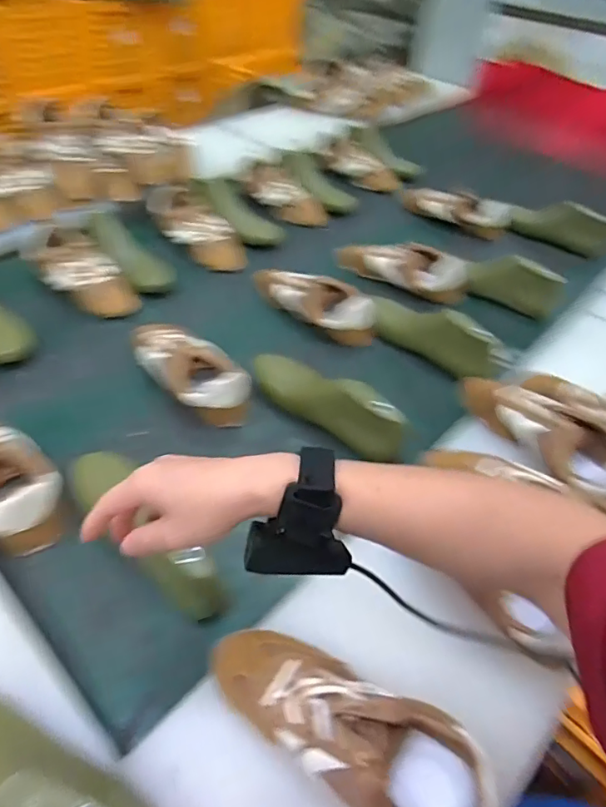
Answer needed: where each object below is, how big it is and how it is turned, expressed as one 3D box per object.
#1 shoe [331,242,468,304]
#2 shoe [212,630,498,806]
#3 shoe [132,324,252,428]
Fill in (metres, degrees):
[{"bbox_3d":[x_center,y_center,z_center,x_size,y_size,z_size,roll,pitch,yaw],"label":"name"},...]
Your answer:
[{"bbox_3d":[0.183,-0.257,0.980,0.249,0.067,0.075,13,47,7],"label":"shoe"},{"bbox_3d":[0.026,0.256,0.411,0.225,0.080,0.085,24,50,17],"label":"shoe"},{"bbox_3d":[-0.165,-0.056,0.754,0.098,0.068,0.225,-34,58,-31],"label":"shoe"}]

